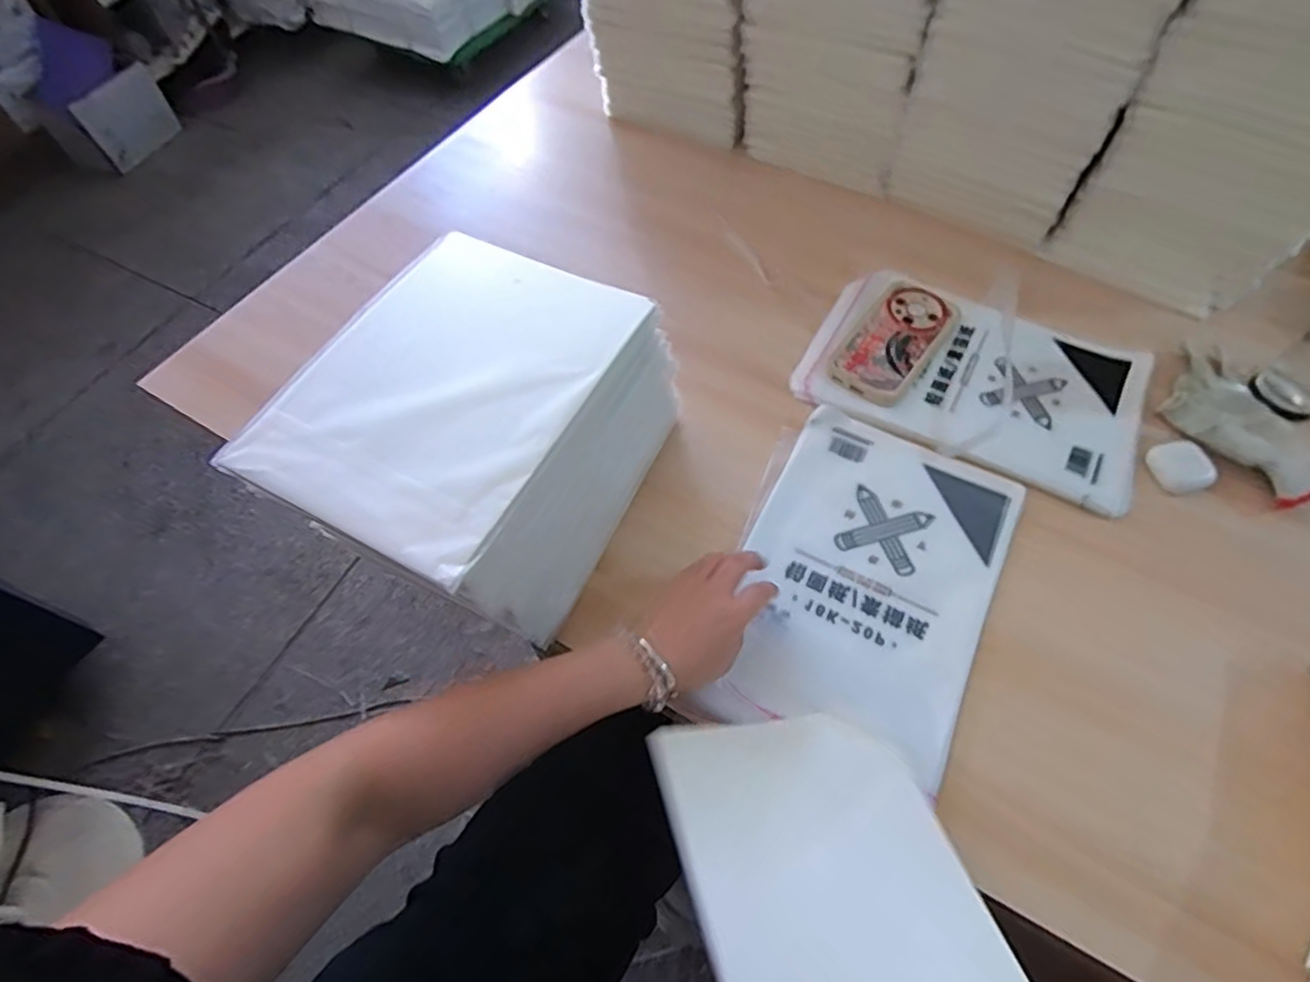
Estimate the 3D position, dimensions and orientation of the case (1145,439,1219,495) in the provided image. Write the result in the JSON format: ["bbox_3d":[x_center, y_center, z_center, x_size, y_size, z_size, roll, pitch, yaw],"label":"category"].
[{"bbox_3d":[0.485,-0.024,0.603,0.050,0.015,0.048,-14,60,-7],"label":"case"}]

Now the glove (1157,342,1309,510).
[{"bbox_3d":[0.546,-0.070,0.613,0.093,0.033,0.180,-11,59,-6],"label":"glove"}]

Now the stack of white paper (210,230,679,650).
[{"bbox_3d":[-0.136,-0.043,0.527,0.210,0.176,0.273,23,62,14],"label":"stack of white paper"}]

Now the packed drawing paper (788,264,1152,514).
[{"bbox_3d":[0.323,-0.115,0.667,0.322,0.016,0.207,23,65,14],"label":"packed drawing paper"}]

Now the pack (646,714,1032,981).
[{"bbox_3d":[0.118,0.257,0.393,0.184,0.025,0.253,-2,43,-20],"label":"pack"}]

